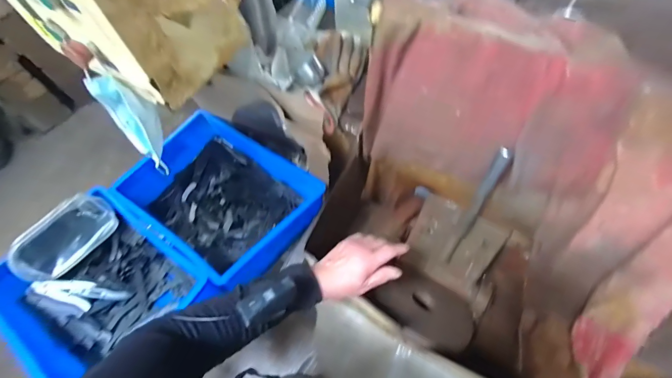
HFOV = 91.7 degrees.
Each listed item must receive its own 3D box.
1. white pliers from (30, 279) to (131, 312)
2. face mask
[{"bbox_3d":[-0.561,0.232,0.712,0.201,0.029,0.058,10,63,-12],"label":"white pliers"},{"bbox_3d":[-0.338,-0.112,0.567,0.097,0.174,0.071,40,72,20],"label":"face mask"}]

